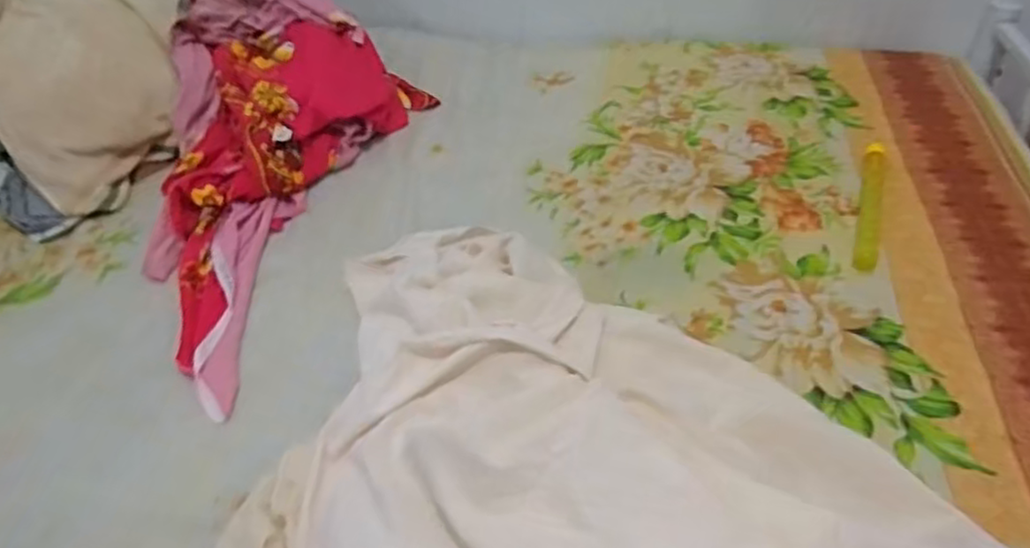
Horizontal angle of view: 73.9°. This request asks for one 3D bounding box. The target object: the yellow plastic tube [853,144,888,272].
[{"bbox_3d":[0.500,-0.100,0.956,0.032,0.021,0.300,15,45,19],"label":"yellow plastic tube"}]

